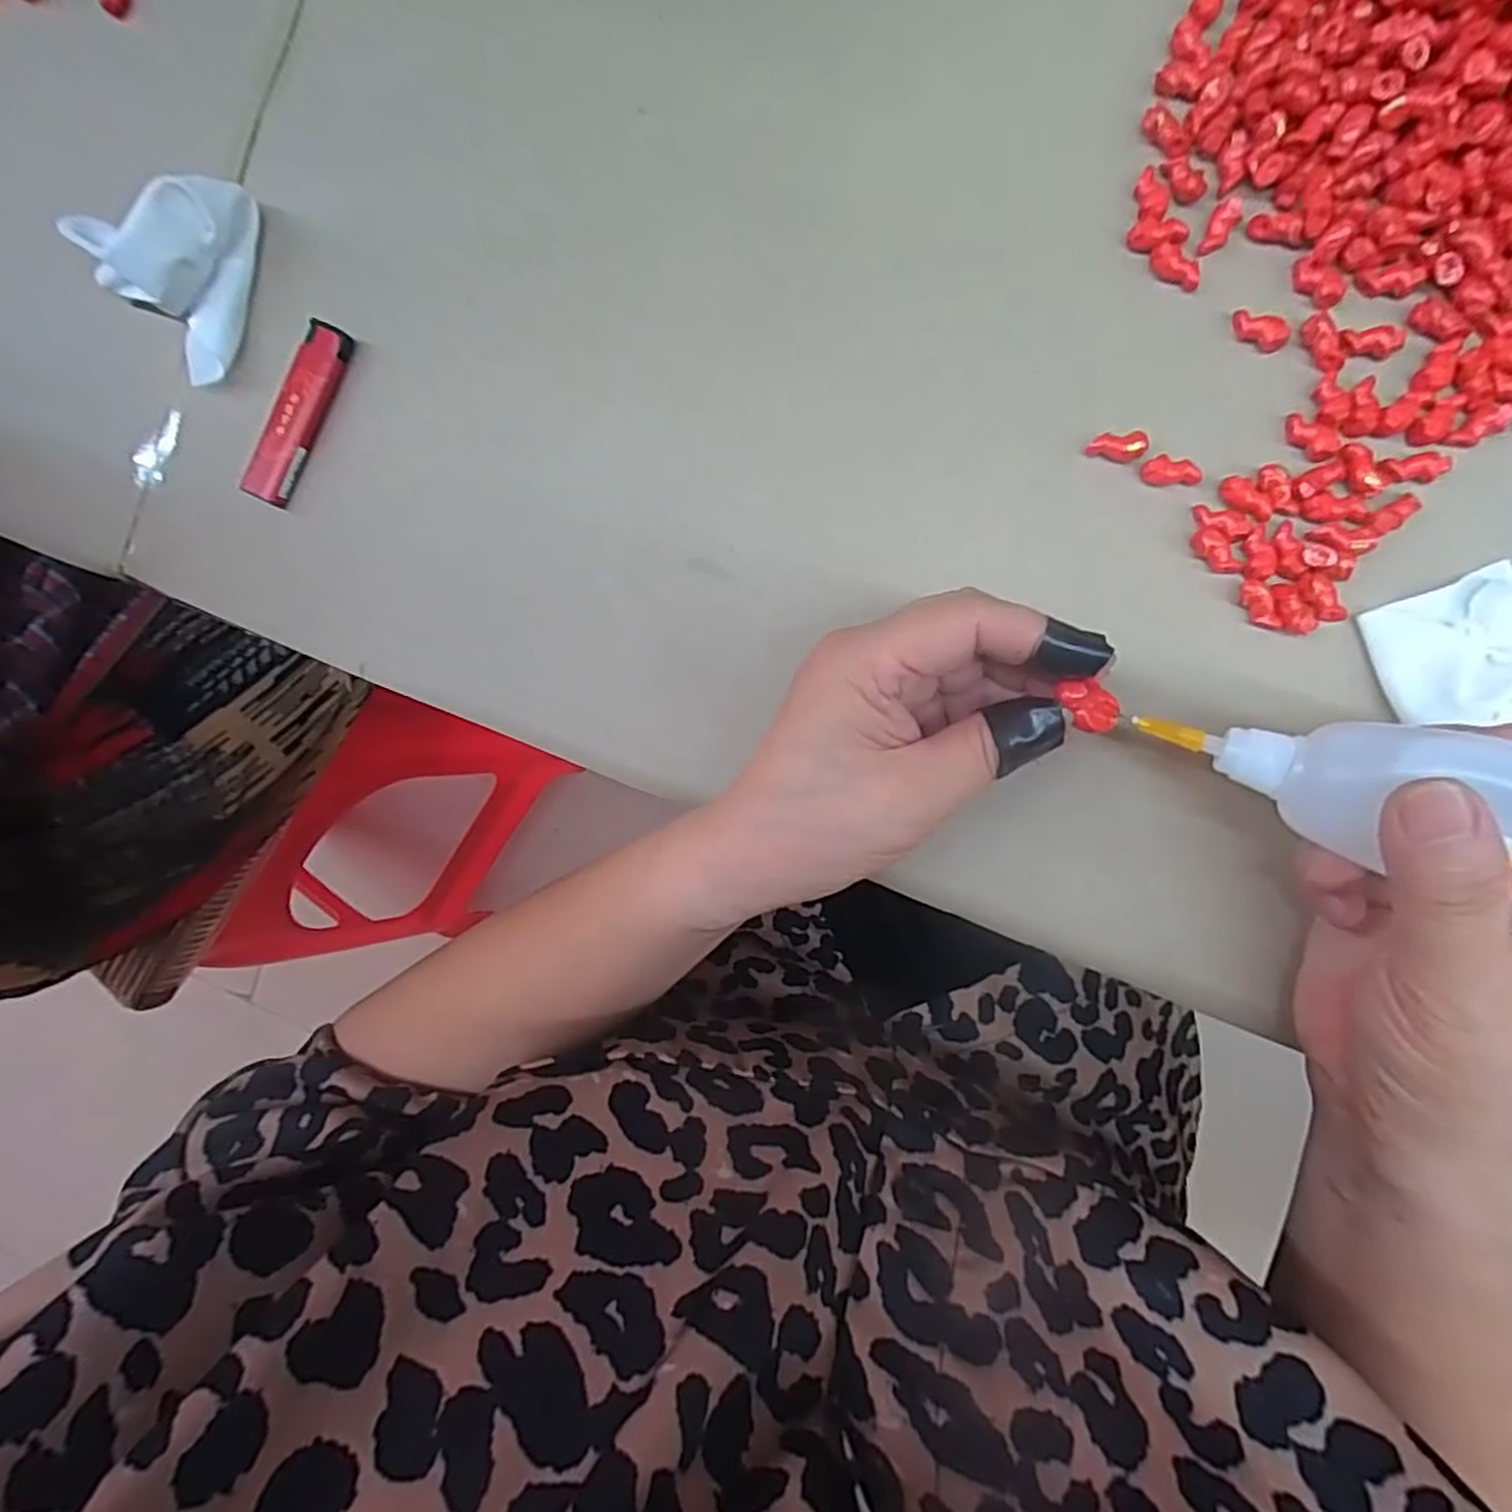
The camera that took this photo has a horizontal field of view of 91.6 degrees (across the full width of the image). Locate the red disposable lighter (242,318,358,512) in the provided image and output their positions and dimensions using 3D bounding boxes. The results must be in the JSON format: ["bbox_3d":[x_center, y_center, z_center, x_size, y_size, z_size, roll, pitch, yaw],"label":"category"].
[{"bbox_3d":[-0.185,-0.138,0.298,0.017,0.010,0.074,25,94,9],"label":"red disposable lighter"}]

